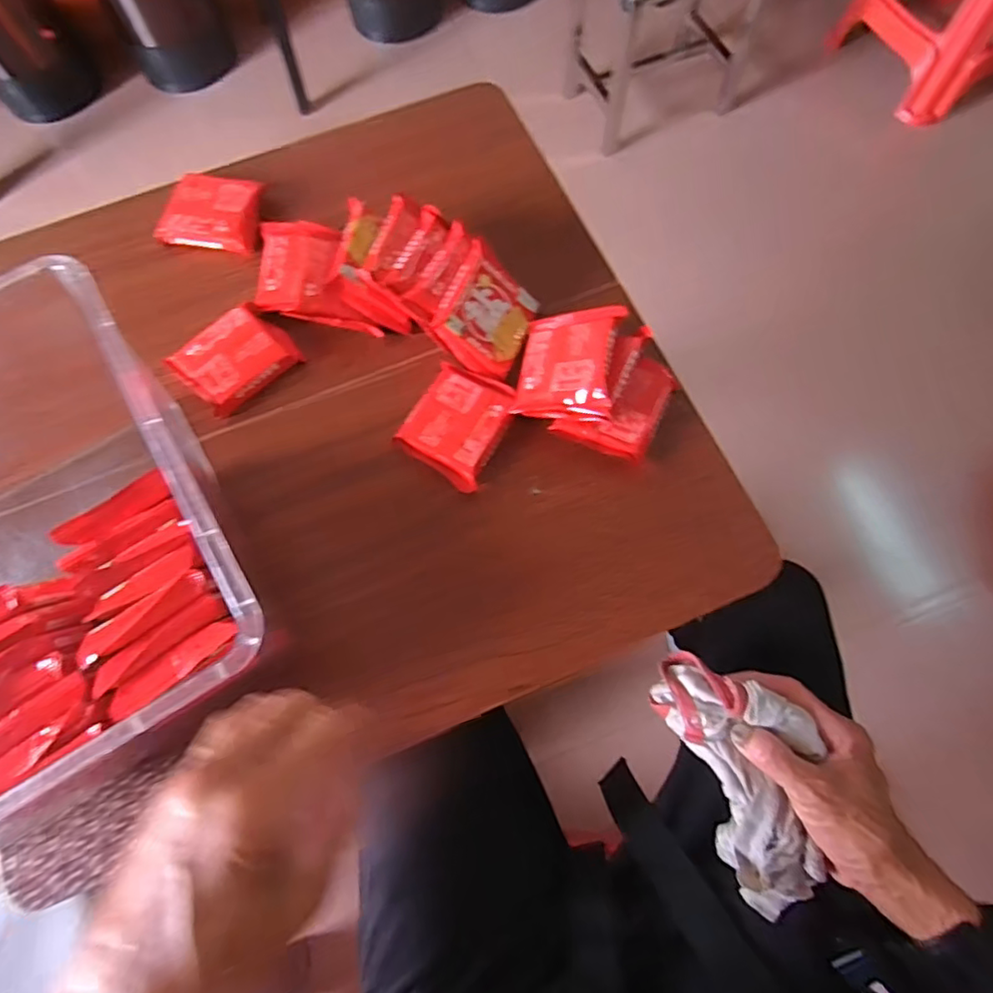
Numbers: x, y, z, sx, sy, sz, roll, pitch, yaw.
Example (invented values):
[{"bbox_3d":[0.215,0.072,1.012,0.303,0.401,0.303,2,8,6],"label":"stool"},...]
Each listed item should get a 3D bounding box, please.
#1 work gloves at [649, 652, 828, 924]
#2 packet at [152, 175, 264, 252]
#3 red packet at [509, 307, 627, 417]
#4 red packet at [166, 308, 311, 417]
[{"bbox_3d":[0.168,0.181,0.393,0.074,0.056,0.160,-17,70,-4],"label":"work gloves"},{"bbox_3d":[-0.260,-0.265,0.551,0.087,0.017,0.072,9,71,5],"label":"packet"},{"bbox_3d":[0.056,-0.107,0.461,0.078,0.023,0.098,1,66,31],"label":"red packet"},{"bbox_3d":[-0.217,-0.116,0.496,0.076,0.017,0.086,41,77,14],"label":"red packet"}]

